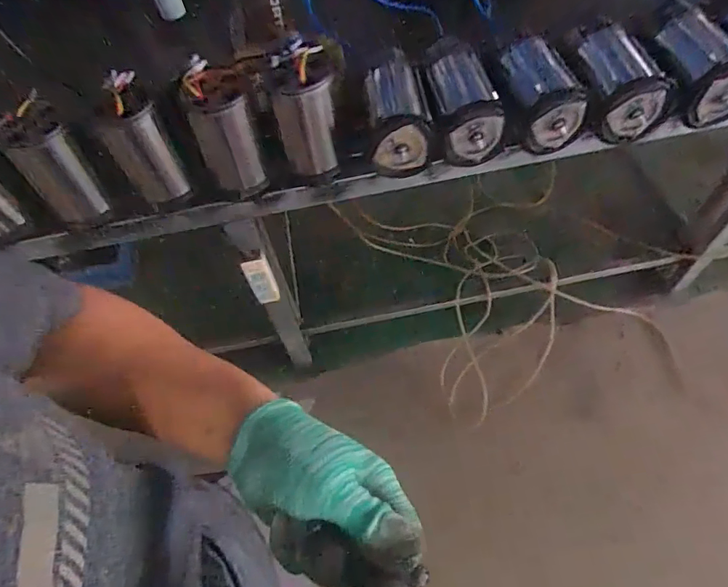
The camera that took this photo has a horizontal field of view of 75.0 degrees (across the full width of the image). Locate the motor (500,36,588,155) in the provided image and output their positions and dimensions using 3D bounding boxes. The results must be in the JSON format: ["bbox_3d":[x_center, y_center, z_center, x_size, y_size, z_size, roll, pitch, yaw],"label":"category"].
[{"bbox_3d":[0.347,-0.383,0.932,0.131,0.134,0.196,-1,57,4],"label":"motor"}]

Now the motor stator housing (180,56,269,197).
[{"bbox_3d":[-0.246,-0.294,0.878,0.105,0.201,0.119,-8,57,0],"label":"motor stator housing"}]

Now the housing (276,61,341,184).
[{"bbox_3d":[-0.105,-0.326,0.876,0.101,0.200,0.116,-12,57,-3],"label":"housing"}]

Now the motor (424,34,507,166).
[{"bbox_3d":[0.197,-0.375,0.949,0.119,0.111,0.222,-4,57,2],"label":"motor"}]

